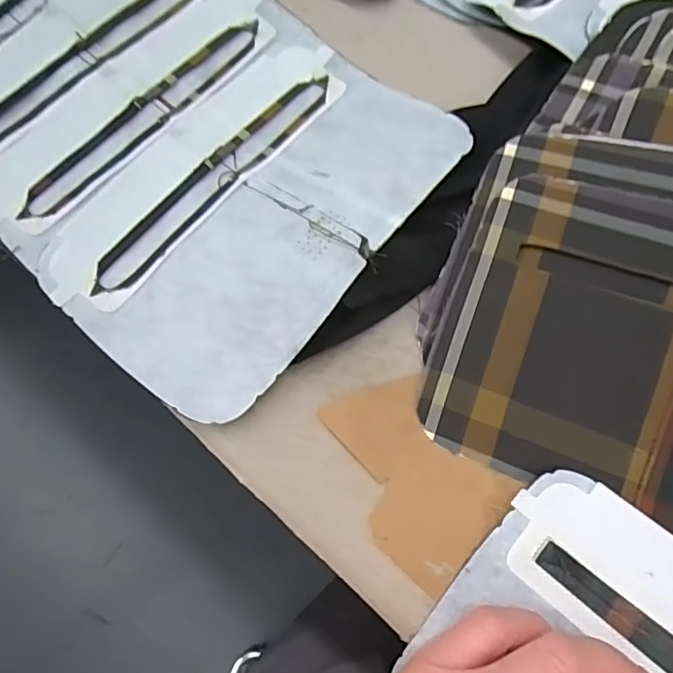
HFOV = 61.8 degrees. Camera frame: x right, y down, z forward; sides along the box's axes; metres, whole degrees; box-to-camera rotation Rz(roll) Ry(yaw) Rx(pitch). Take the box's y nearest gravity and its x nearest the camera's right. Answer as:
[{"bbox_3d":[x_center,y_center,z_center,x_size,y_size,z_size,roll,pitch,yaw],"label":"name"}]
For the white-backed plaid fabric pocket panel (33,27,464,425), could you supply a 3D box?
[{"bbox_3d":[-0.037,-0.066,0.259,0.124,0.014,0.187,36,75,13],"label":"white-backed plaid fabric pocket panel"}]

